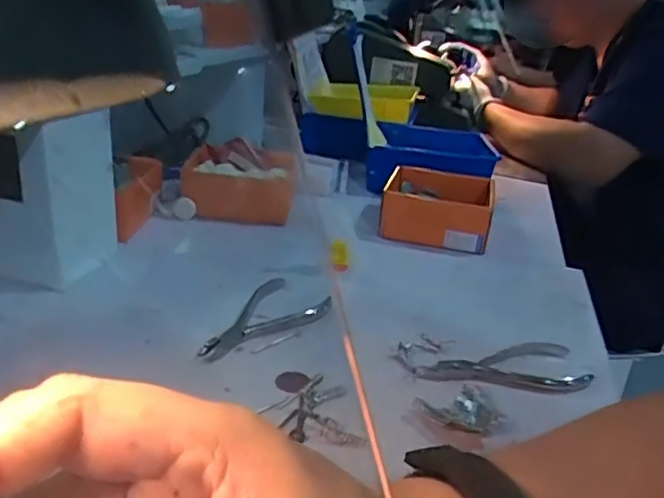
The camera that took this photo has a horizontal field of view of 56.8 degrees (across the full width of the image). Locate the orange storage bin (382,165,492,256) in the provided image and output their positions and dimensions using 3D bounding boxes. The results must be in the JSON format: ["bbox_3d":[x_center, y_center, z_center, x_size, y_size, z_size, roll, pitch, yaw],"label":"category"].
[{"bbox_3d":[0.124,-0.051,0.711,0.115,0.052,0.141,11,24,11],"label":"orange storage bin"}]

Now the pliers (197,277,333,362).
[{"bbox_3d":[-0.058,0.053,0.472,0.062,0.007,0.125,20,27,29],"label":"pliers"}]

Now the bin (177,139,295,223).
[{"bbox_3d":[-0.103,-0.078,0.696,0.118,0.061,0.110,5,24,-3],"label":"bin"}]

